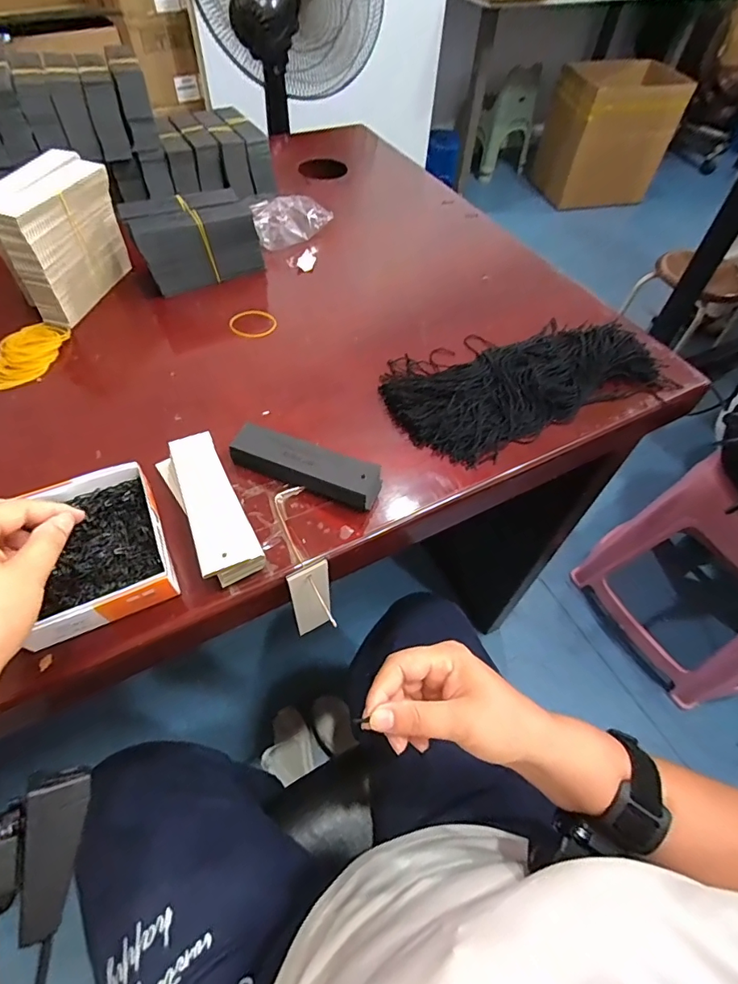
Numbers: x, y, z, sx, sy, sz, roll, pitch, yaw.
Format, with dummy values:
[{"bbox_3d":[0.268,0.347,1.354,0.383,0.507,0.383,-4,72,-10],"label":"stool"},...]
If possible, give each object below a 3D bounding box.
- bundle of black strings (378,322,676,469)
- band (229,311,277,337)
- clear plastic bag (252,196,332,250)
[{"bbox_3d":[0.155,-0.119,0.474,0.272,0.025,0.132,-19,58,-16],"label":"bundle of black strings"},{"bbox_3d":[-0.129,-0.187,0.532,0.052,0.004,0.039,2,63,-5],"label":"band"},{"bbox_3d":[-0.101,-0.363,0.638,0.105,0.035,0.059,-24,60,-19],"label":"clear plastic bag"}]

